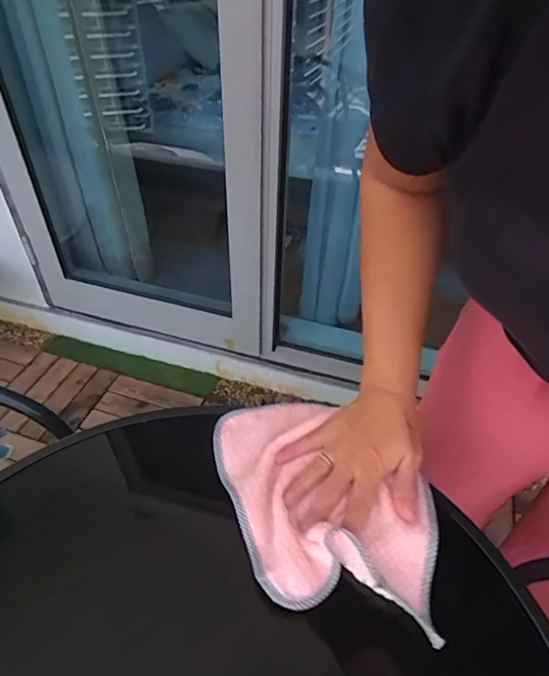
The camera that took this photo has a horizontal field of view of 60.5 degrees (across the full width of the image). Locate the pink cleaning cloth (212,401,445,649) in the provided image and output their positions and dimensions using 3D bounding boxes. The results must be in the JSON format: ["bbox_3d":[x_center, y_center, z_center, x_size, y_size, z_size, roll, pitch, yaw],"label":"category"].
[{"bbox_3d":[0.046,0.145,0.442,0.162,0.029,0.250,-15,46,-17],"label":"pink cleaning cloth"}]

